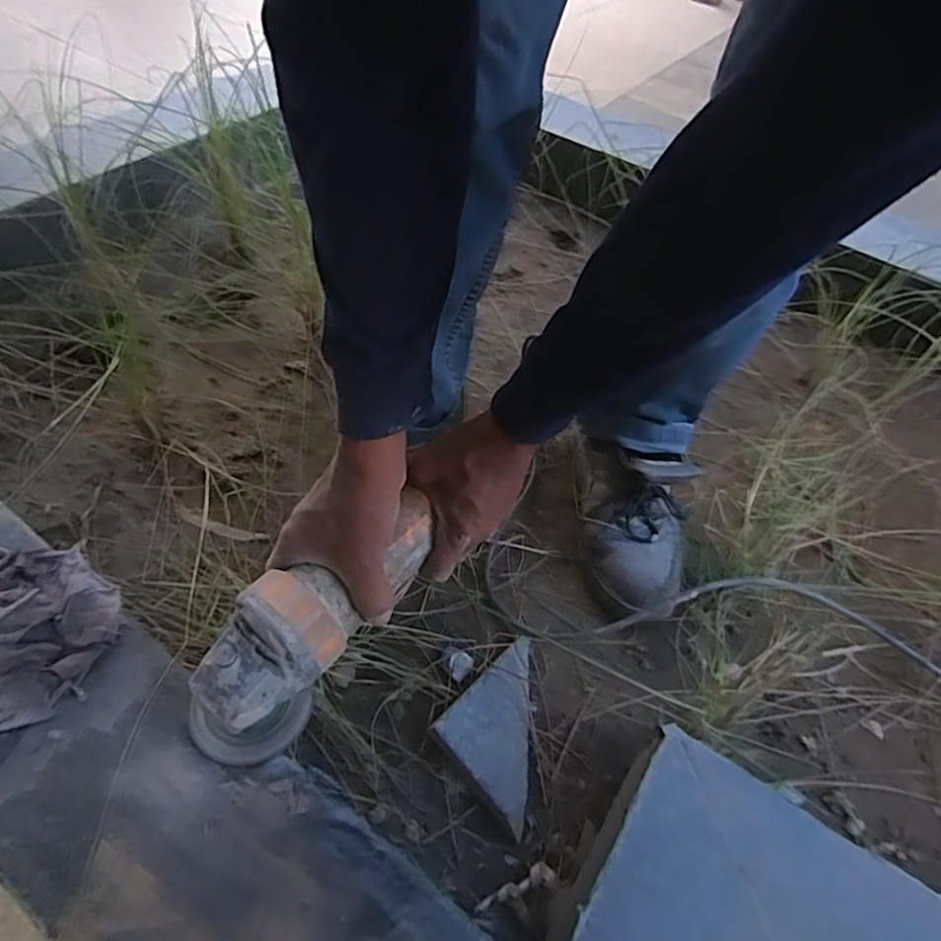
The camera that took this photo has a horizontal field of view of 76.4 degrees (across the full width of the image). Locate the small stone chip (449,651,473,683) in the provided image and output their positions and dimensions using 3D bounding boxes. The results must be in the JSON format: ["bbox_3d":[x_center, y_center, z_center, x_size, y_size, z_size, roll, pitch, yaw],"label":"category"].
[{"bbox_3d":[-0.011,0.183,0.565,0.021,0.005,0.025,32,55,17],"label":"small stone chip"}]

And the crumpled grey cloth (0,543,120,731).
[{"bbox_3d":[-0.348,0.113,0.435,0.143,0.049,0.137,-17,56,-19],"label":"crumpled grey cloth"}]

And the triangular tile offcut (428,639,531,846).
[{"bbox_3d":[0.015,0.218,0.534,0.083,0.012,0.159,19,47,-13],"label":"triangular tile offcut"}]

